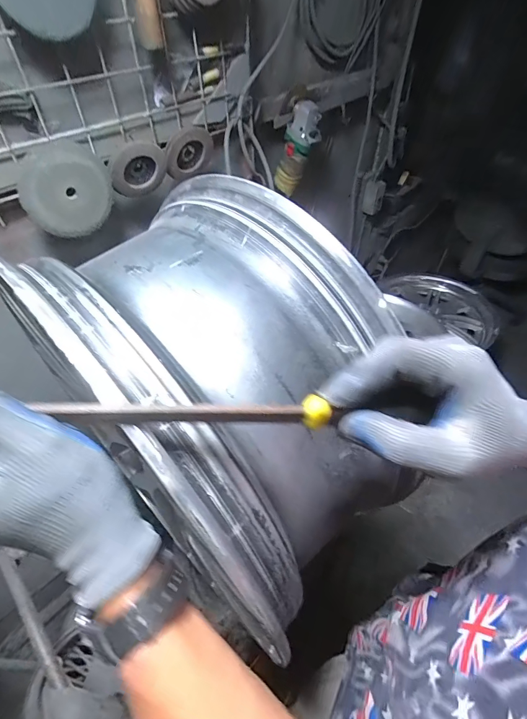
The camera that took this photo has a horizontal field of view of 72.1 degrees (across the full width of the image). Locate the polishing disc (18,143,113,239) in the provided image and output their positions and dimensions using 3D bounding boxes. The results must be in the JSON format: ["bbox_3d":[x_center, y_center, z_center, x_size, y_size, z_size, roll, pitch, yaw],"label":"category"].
[{"bbox_3d":[-0.283,-0.245,0.527,0.124,0.114,0.015,-31,54,-25],"label":"polishing disc"}]

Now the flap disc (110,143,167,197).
[{"bbox_3d":[-0.201,-0.305,0.584,0.089,0.094,0.022,-16,68,-47],"label":"flap disc"}]

